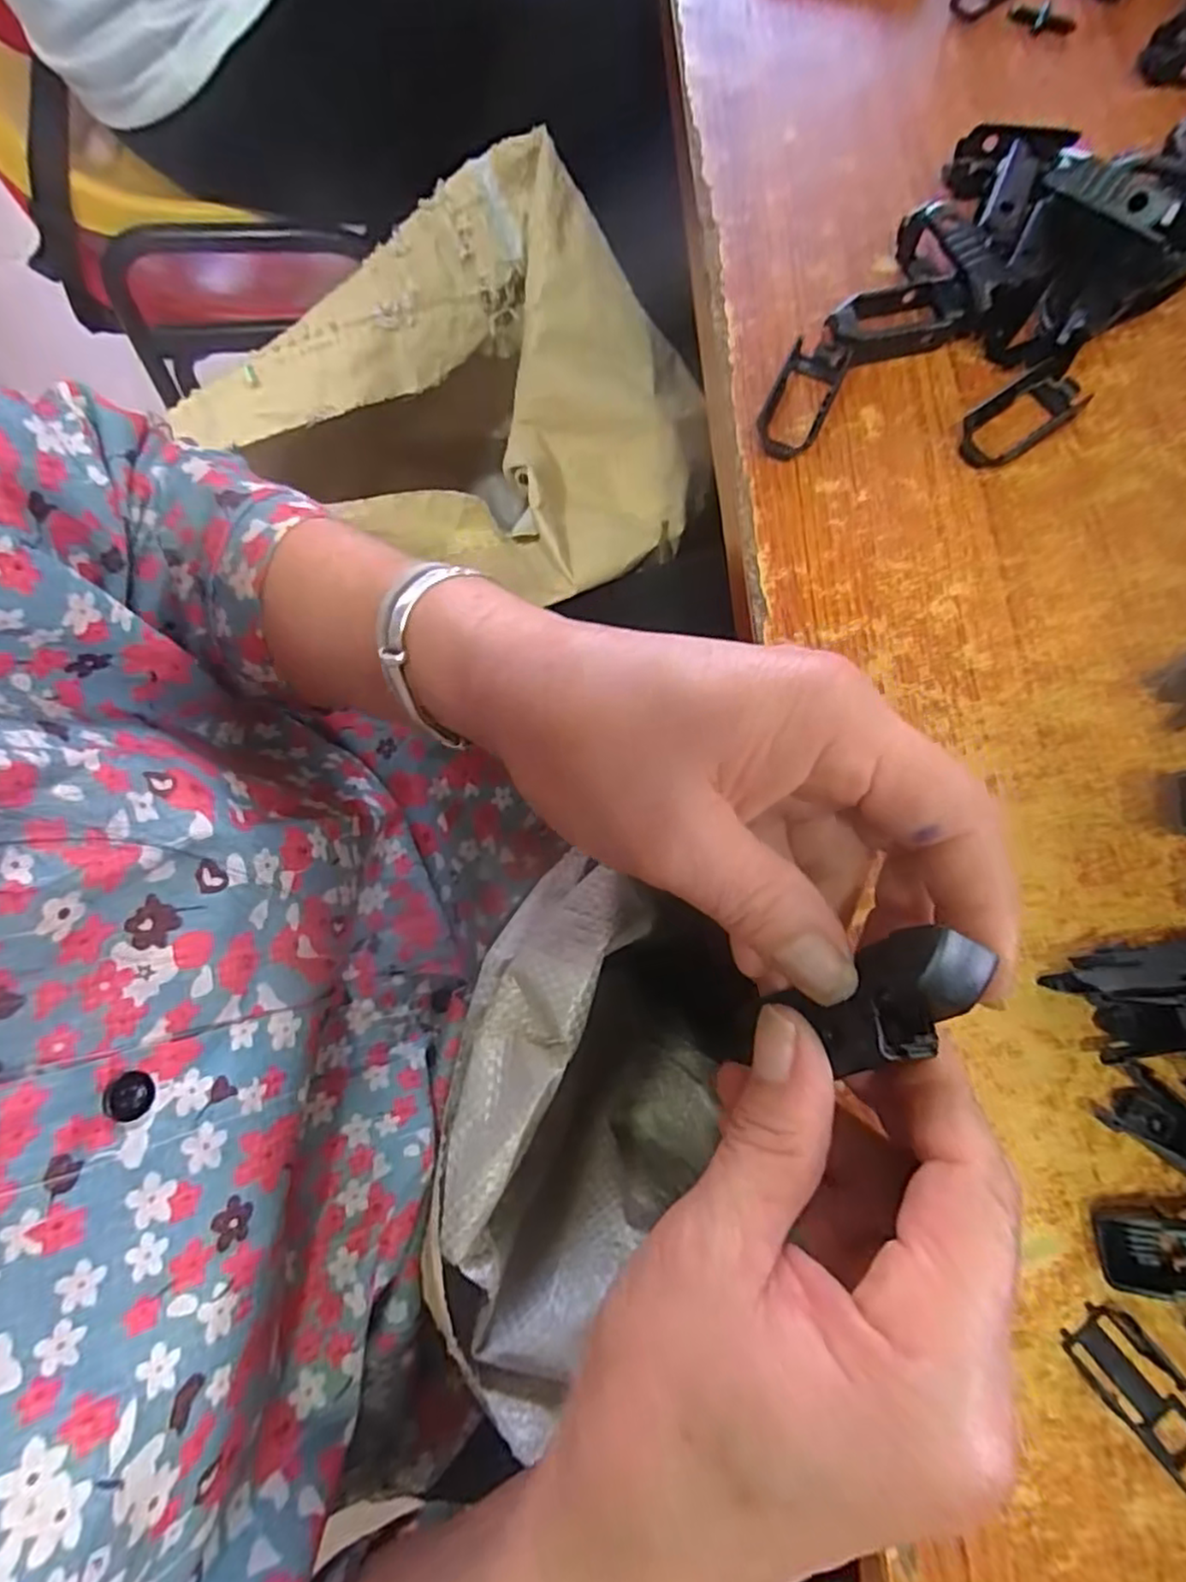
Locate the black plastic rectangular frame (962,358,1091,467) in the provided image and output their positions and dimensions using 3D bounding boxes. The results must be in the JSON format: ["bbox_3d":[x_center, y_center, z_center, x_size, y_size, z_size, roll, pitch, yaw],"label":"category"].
[{"bbox_3d":[0.162,-0.142,0.257,0.053,0.008,0.024,-37,79,-6],"label":"black plastic rectangular frame"}]

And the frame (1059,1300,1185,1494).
[{"bbox_3d":[0.150,0.163,0.186,0.021,0.006,0.041,-39,79,-7],"label":"frame"}]

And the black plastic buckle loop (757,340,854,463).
[{"bbox_3d":[0.080,-0.150,0.258,0.022,0.013,0.053,25,80,7],"label":"black plastic buckle loop"}]

